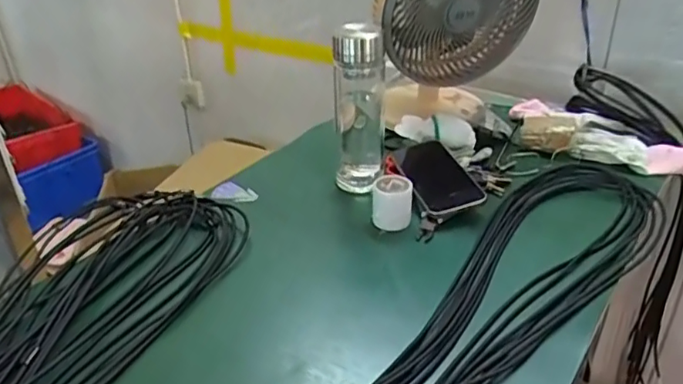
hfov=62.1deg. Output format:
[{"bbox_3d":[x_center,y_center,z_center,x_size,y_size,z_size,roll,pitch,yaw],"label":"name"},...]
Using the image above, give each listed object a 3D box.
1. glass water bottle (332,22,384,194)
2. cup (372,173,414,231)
[{"bbox_3d":[0.023,-0.113,0.741,0.063,0.206,0.062,1,30,5],"label":"glass water bottle"},{"bbox_3d":[0.062,0.012,0.694,0.048,0.053,0.046,1,30,5],"label":"cup"}]

